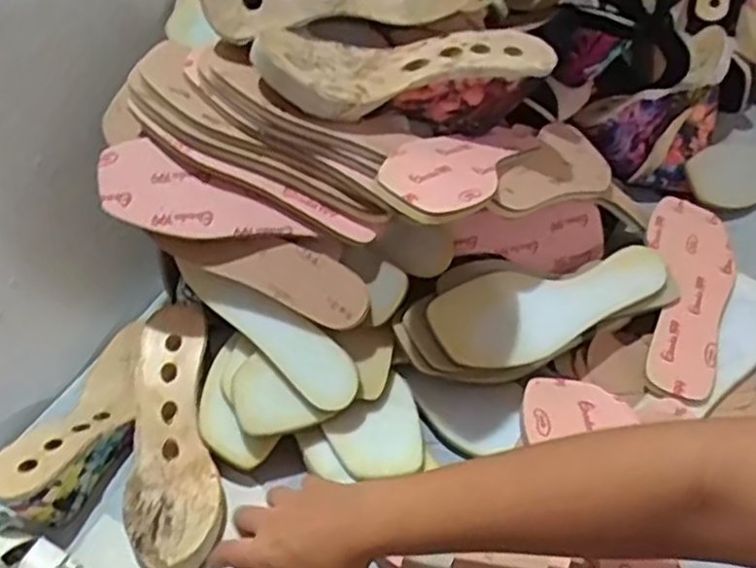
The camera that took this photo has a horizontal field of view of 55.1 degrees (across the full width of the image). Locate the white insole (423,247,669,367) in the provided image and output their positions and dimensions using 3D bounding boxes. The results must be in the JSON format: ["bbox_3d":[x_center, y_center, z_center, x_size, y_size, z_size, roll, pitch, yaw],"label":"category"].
[{"bbox_3d":[0.163,0.018,0.658,0.242,0.078,0.020,-12,0,-16],"label":"white insole"}]

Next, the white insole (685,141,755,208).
[{"bbox_3d":[0.468,-0.149,0.864,0.249,0.019,0.078,-19,66,-19],"label":"white insole"}]

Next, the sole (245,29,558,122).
[{"bbox_3d":[0.025,-0.186,0.582,0.241,0.052,0.086,-11,45,-5],"label":"sole"}]

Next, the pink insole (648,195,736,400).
[{"bbox_3d":[0.298,0.004,0.710,0.092,0.011,0.237,26,56,8],"label":"pink insole"}]

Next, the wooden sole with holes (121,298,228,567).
[{"bbox_3d":[-0.179,0.128,0.625,0.085,0.043,0.235,-8,61,-3],"label":"wooden sole with holes"}]

